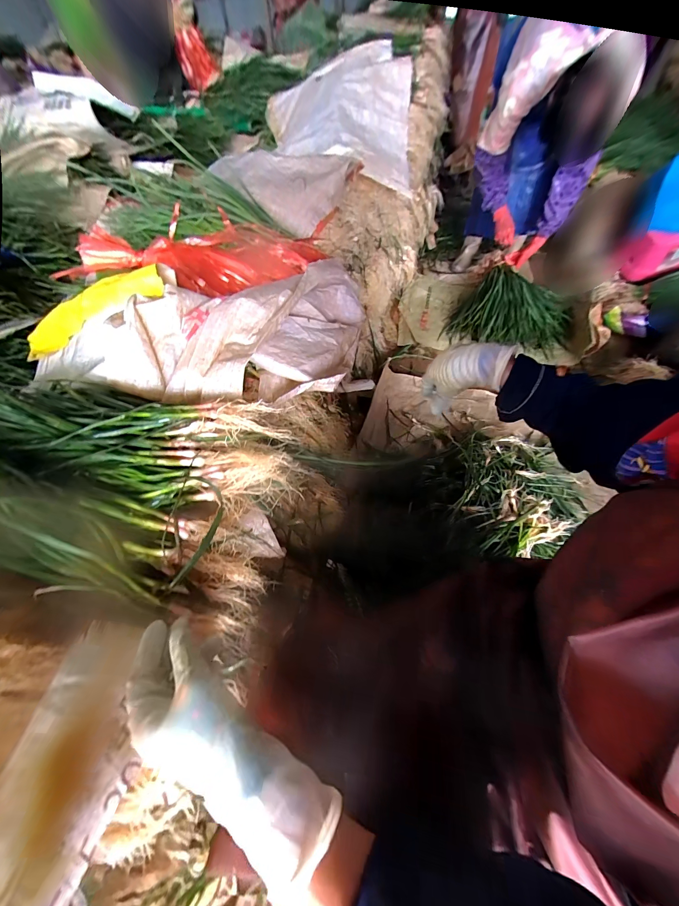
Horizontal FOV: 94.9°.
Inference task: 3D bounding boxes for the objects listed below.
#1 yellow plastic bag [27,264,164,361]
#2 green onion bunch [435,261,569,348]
[{"bbox_3d":[-0.528,-0.284,0.640,0.527,0.057,0.068,-3,52,31],"label":"yellow plastic bag"},{"bbox_3d":[0.766,-0.641,1.377,0.474,0.100,0.529,23,60,18],"label":"green onion bunch"}]

